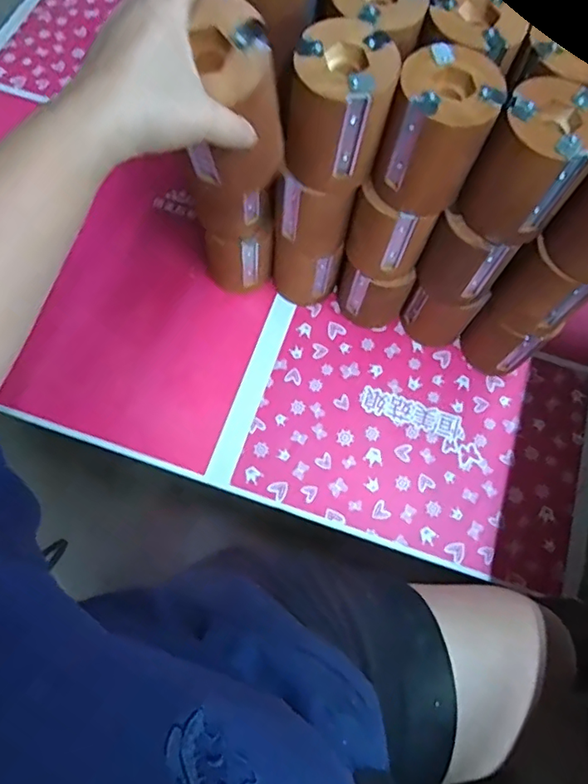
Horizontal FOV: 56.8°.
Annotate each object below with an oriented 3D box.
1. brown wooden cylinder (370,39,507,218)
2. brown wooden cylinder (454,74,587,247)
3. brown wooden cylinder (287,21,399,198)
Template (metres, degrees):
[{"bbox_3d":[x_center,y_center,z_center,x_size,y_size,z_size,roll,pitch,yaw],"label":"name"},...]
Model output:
[{"bbox_3d":[0.117,-0.208,0.444,0.081,0.098,0.076,24,70,5],"label":"brown wooden cylinder"},{"bbox_3d":[0.190,-0.178,0.440,0.080,0.101,0.075,43,72,11],"label":"brown wooden cylinder"},{"bbox_3d":[0.036,-0.225,0.451,0.079,0.116,0.076,11,69,0],"label":"brown wooden cylinder"}]

